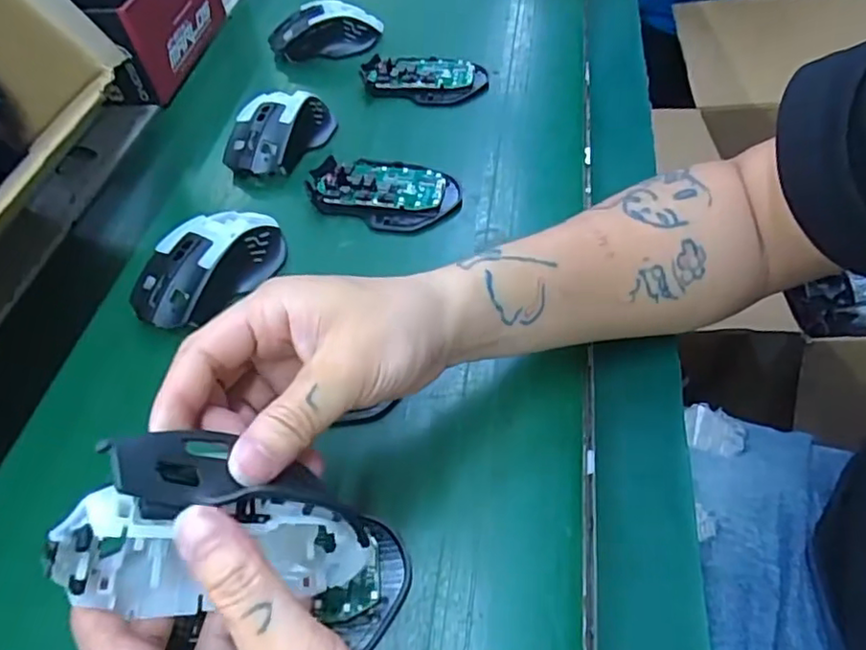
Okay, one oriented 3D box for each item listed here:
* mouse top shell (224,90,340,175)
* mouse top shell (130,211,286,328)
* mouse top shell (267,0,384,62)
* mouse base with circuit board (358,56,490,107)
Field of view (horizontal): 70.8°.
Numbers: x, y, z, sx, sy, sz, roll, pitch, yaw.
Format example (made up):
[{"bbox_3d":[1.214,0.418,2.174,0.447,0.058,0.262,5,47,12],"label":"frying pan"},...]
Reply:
[{"bbox_3d":[-0.128,-0.164,0.513,0.058,0.041,0.110,24,61,21],"label":"mouse top shell"},{"bbox_3d":[-0.154,-0.046,0.416,0.060,0.029,0.108,31,60,22],"label":"mouse top shell"},{"bbox_3d":[-0.108,-0.295,0.616,0.111,0.046,0.053,-14,55,-4],"label":"mouse top shell"},{"bbox_3d":[-0.010,-0.227,0.559,0.115,0.016,0.057,3,55,9],"label":"mouse base with circuit board"}]

